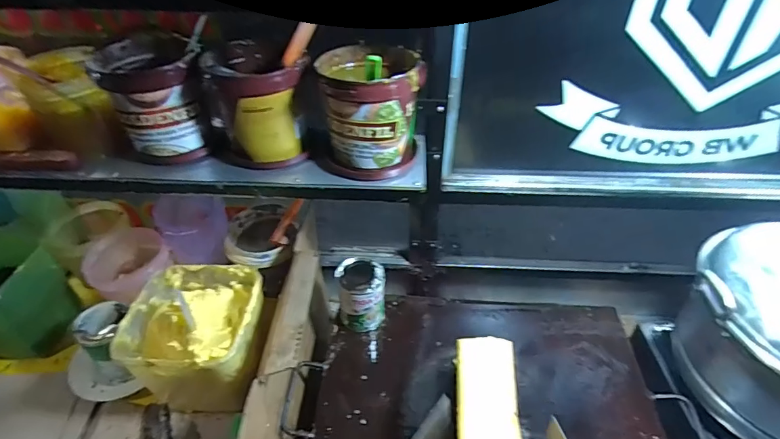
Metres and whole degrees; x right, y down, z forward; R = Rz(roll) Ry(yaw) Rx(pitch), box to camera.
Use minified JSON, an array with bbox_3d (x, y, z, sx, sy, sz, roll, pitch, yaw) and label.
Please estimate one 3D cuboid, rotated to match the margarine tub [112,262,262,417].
[{"bbox_3d":[-0.258,0.169,0.602,0.159,0.154,0.151,-1,46,1],"label":"margarine tub"}]

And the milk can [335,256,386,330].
[{"bbox_3d":[-0.045,0.125,0.692,0.072,0.108,0.069,-1,46,1],"label":"milk can"}]

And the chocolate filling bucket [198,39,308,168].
[{"bbox_3d":[-0.177,-0.152,0.570,0.130,0.131,0.110,35,56,30],"label":"chocolate filling bucket"}]

